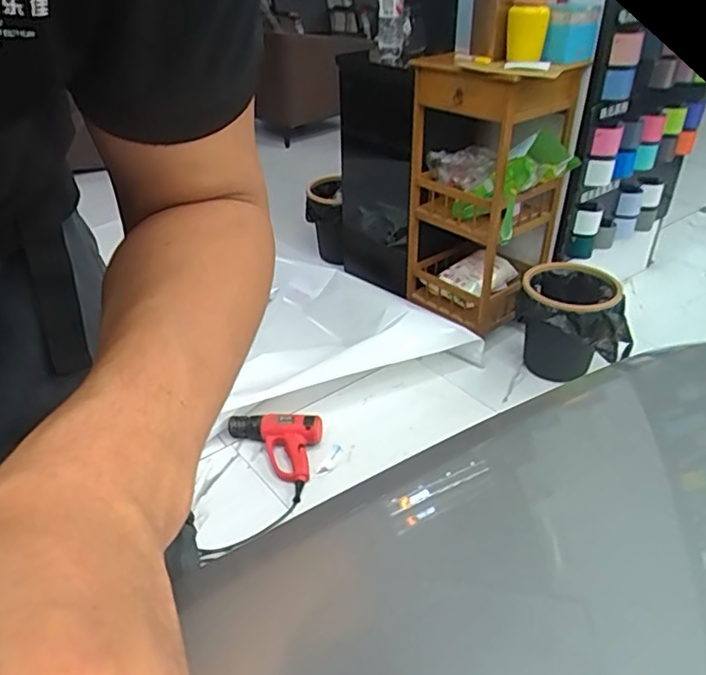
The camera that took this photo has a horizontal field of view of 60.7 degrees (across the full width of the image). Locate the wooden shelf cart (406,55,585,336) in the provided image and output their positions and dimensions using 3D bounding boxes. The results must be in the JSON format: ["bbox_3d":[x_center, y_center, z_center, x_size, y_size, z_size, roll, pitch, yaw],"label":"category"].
[{"bbox_3d":[0.376,-0.398,1.727,0.365,0.751,0.351,-20,39,-27],"label":"wooden shelf cart"}]

